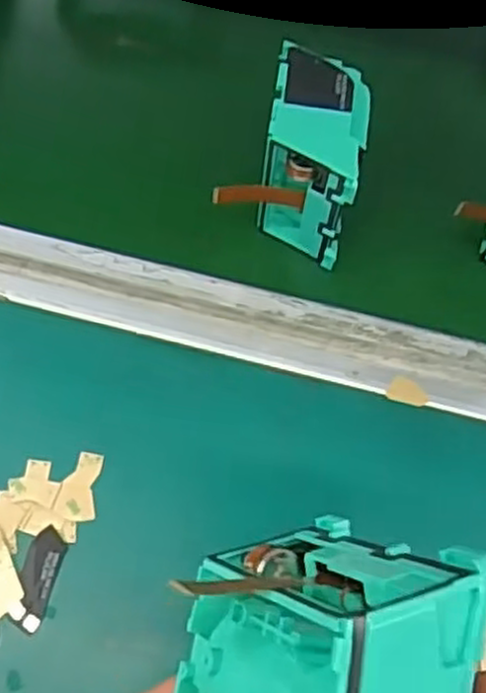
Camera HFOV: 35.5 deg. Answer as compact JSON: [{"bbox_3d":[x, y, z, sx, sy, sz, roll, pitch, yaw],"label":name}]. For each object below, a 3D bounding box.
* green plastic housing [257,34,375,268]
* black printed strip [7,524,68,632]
[{"bbox_3d":[0.031,-0.085,0.349,0.041,0.073,0.060,9,67,1],"label":"green plastic housing"},{"bbox_3d":[-0.083,0.094,0.307,0.014,0.004,0.039,18,67,-3],"label":"black printed strip"}]

